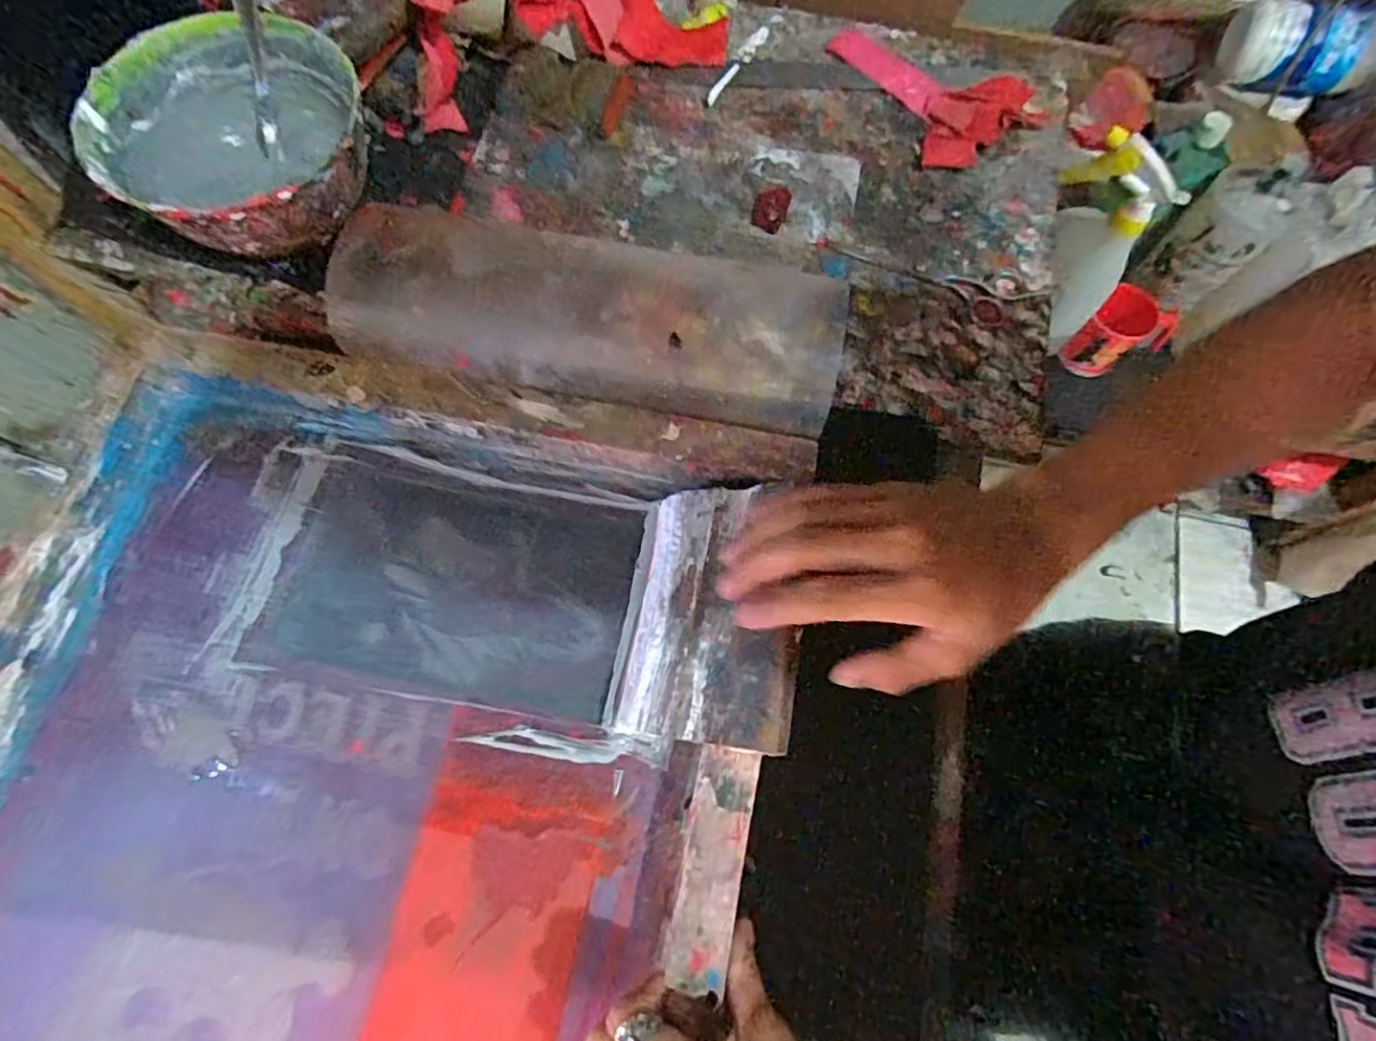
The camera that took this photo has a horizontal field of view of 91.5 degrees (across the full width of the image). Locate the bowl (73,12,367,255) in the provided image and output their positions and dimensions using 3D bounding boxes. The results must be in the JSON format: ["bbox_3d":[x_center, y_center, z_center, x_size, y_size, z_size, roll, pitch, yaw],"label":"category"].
[{"bbox_3d":[-0.303,-0.253,0.476,0.166,0.091,0.168,0,70,-1],"label":"bowl"}]

